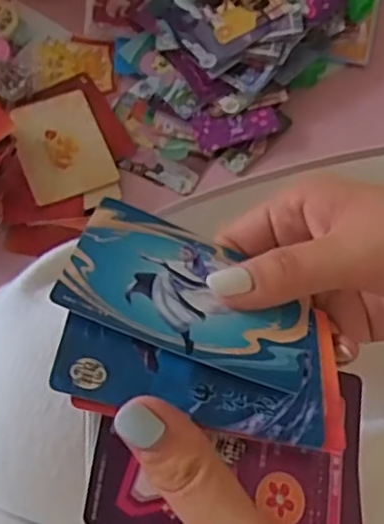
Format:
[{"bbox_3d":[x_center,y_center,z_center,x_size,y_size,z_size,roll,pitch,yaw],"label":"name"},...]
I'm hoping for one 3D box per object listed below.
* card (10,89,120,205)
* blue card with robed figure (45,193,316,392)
[{"bbox_3d":[-0.096,-0.087,0.489,0.060,0.004,0.087,-18,68,-11],"label":"card"},{"bbox_3d":[0.000,0.010,0.231,0.084,0.004,0.057,20,42,-3],"label":"blue card with robed figure"}]

